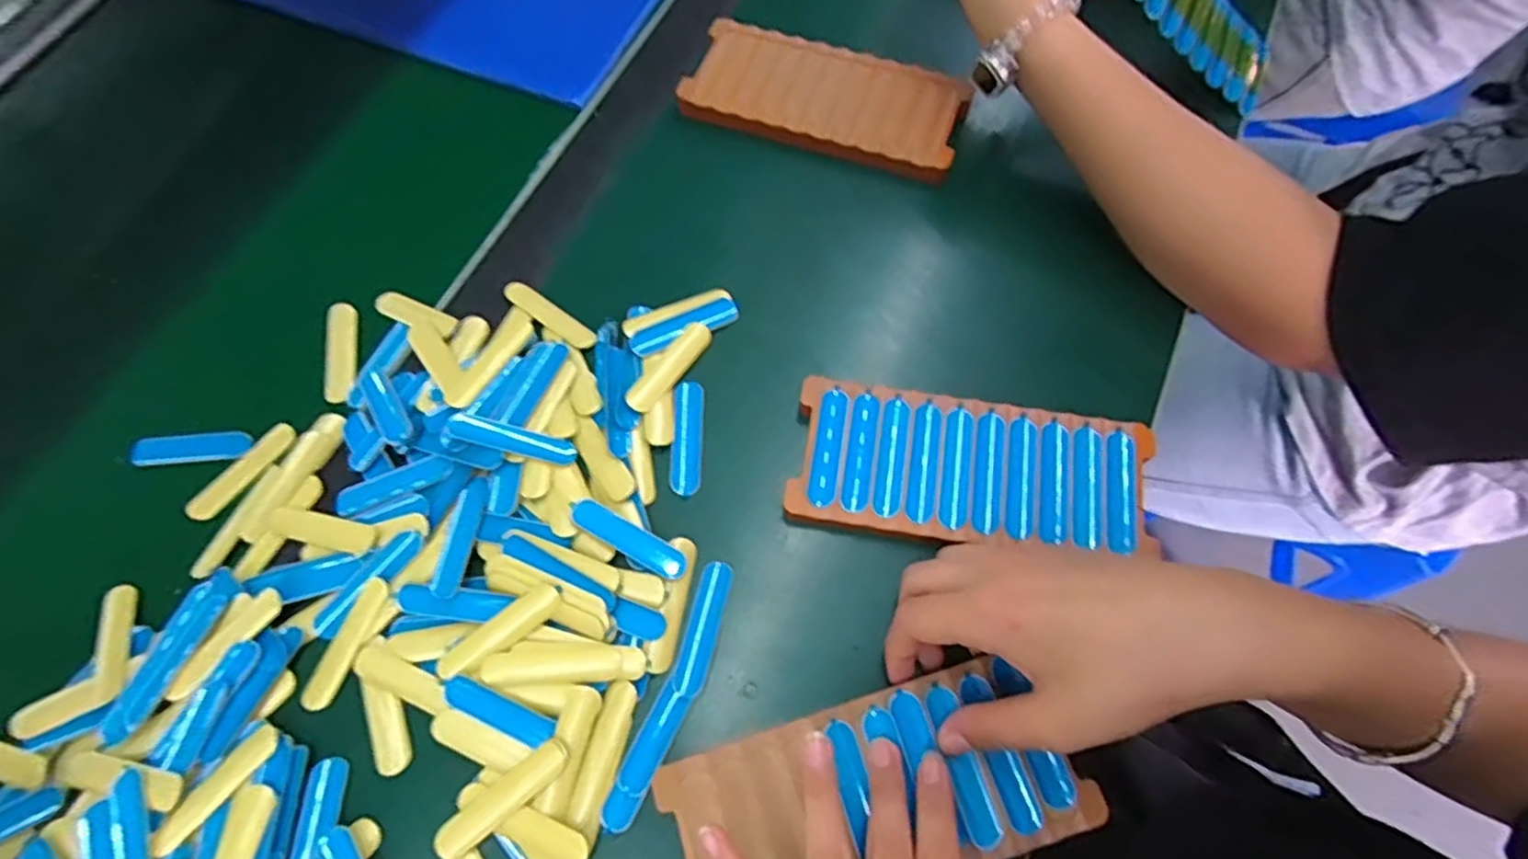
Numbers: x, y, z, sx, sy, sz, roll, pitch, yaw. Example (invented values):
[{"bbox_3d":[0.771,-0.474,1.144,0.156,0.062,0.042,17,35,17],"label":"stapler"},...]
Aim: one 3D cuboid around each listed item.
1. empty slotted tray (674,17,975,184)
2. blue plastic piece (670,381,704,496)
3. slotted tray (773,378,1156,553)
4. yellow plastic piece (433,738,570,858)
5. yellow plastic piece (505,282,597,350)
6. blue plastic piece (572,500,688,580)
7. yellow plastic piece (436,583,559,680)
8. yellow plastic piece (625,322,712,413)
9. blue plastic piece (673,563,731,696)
[{"bbox_3d":[0.038,-0.208,0.433,0.169,0.014,0.074,19,70,9],"label":"empty slotted tray"},{"bbox_3d":[-0.040,0.004,0.362,0.015,0.004,0.062,0,68,2],"label":"blue plastic piece"},{"bbox_3d":[0.101,0.022,0.346,0.168,0.018,0.075,9,68,5],"label":"slotted tray"},{"bbox_3d":[-0.113,0.160,0.299,0.064,0.007,0.016,-36,71,-12],"label":"yellow plastic piece"},{"bbox_3d":[-0.123,-0.066,0.392,0.064,0.004,0.014,35,73,14],"label":"yellow plastic piece"},{"bbox_3d":[-0.066,0.052,0.334,0.061,0.004,0.014,29,71,12],"label":"blue plastic piece"},{"bbox_3d":[-0.122,0.093,0.318,0.060,0.005,0.016,-32,71,-11],"label":"yellow plastic piece"},{"bbox_3d":[-0.051,-0.034,0.373,0.016,0.009,0.062,32,72,13],"label":"yellow plastic piece"},{"bbox_3d":[-0.029,0.094,0.328,0.013,0.004,0.063,14,69,7],"label":"blue plastic piece"}]

